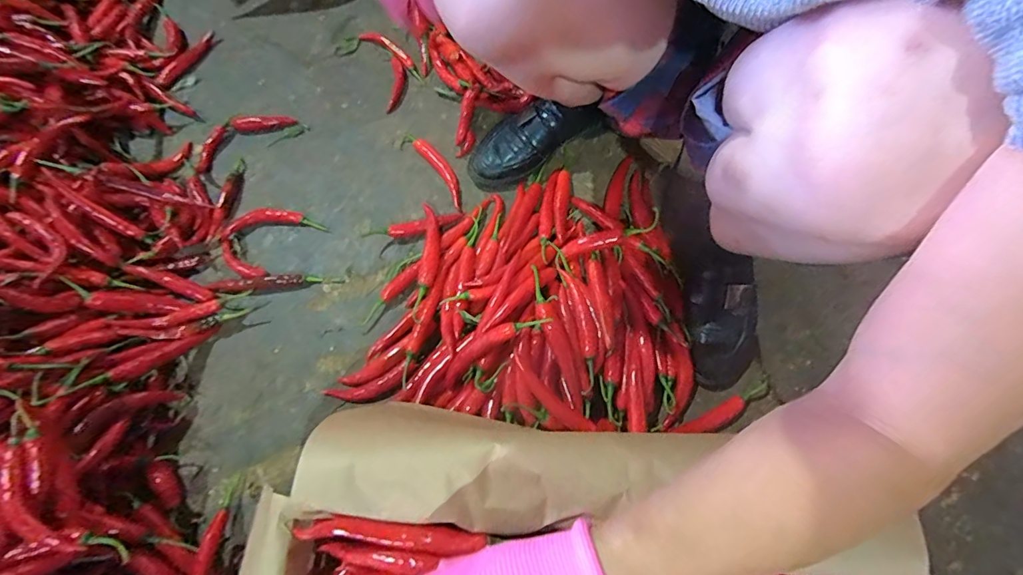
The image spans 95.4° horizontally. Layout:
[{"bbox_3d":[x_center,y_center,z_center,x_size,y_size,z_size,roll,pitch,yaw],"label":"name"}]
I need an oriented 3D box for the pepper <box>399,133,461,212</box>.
[{"bbox_3d":[-0.110,-0.174,0.669,0.034,0.014,0.145,-40,76,-12],"label":"pepper"}]

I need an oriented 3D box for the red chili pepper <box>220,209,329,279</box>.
[{"bbox_3d":[-0.334,-0.073,0.631,0.098,0.019,0.119,40,76,12],"label":"red chili pepper"}]

